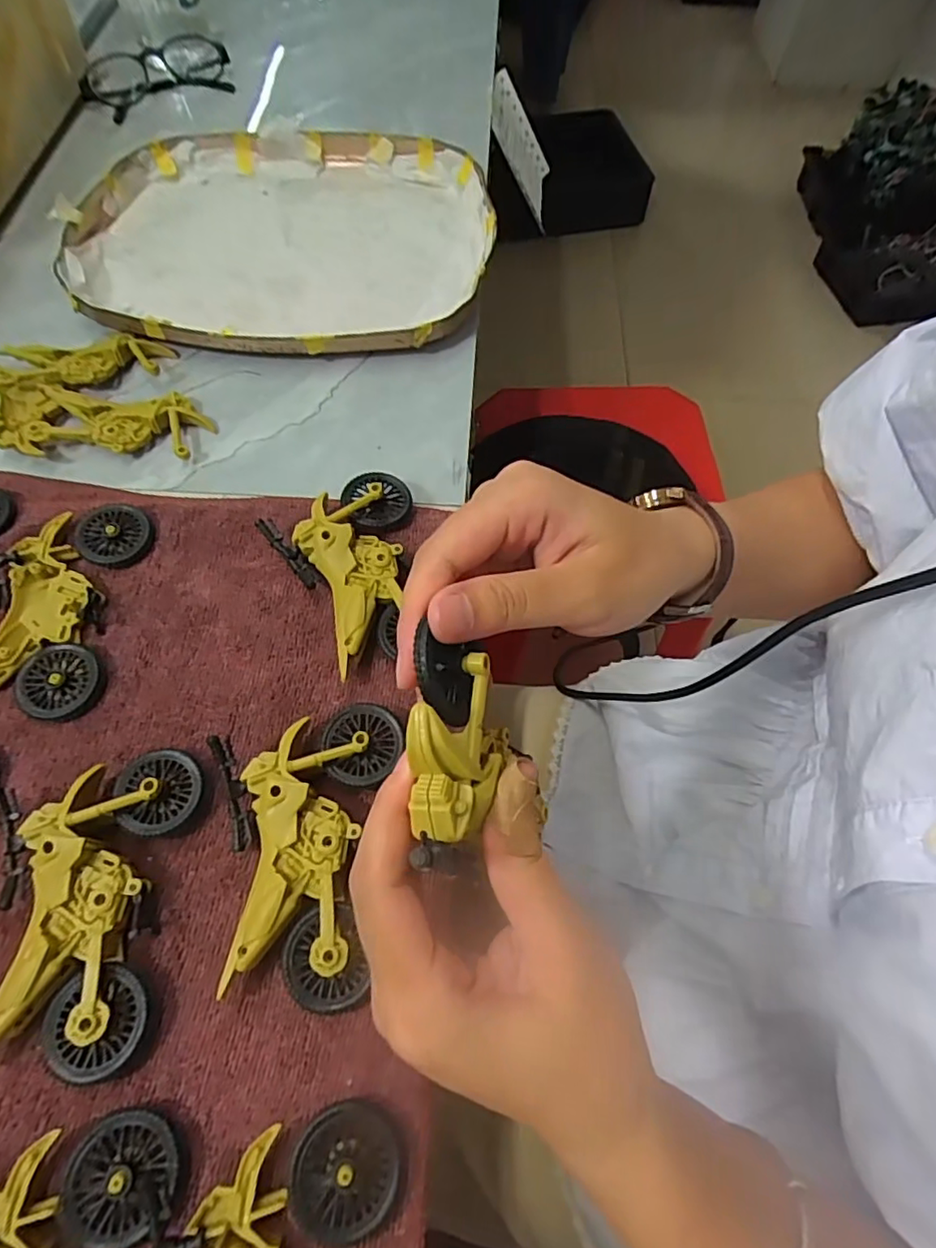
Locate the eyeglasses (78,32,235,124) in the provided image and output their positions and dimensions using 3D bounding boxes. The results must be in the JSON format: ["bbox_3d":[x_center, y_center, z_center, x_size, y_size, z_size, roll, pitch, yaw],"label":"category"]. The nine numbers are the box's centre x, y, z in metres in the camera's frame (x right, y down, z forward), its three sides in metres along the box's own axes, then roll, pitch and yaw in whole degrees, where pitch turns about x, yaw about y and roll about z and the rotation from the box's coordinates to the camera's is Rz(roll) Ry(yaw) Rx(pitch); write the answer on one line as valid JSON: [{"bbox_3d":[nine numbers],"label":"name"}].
[{"bbox_3d":[-0.279,-0.491,0.538,0.130,0.033,0.060,-34,69,-17],"label":"eyeglasses"}]

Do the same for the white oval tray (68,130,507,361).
[{"bbox_3d":[-0.135,-0.282,0.443,0.293,0.031,0.231,2,64,-1],"label":"white oval tray"}]

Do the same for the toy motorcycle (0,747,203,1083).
[{"bbox_3d":[-0.152,0.109,0.238,0.072,0.020,0.114,-3,64,-3],"label":"toy motorcycle"}]

